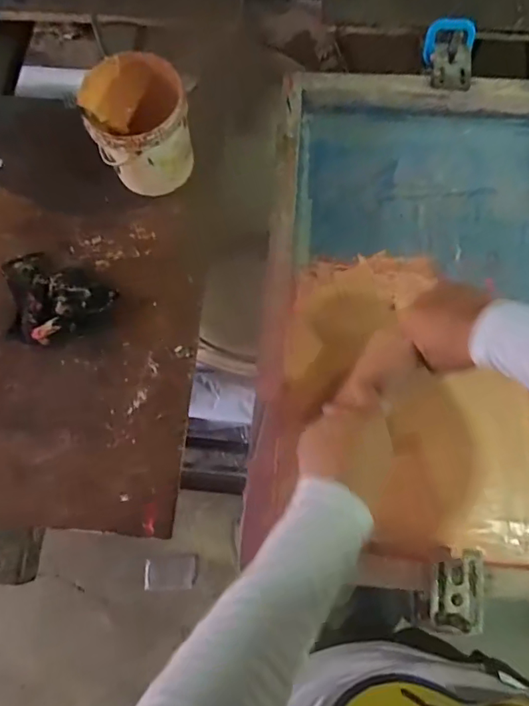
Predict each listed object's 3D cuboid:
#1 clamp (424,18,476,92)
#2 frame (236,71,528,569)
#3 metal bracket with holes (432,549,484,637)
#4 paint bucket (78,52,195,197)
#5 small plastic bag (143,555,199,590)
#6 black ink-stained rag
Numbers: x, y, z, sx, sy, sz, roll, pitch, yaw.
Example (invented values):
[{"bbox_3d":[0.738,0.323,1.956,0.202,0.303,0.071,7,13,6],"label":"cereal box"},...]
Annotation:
[{"bbox_3d":[0.264,-0.415,0.716,0.071,0.058,0.128,9,73,5],"label":"clamp"},{"bbox_3d":[0.229,-0.076,0.620,0.438,0.056,0.618,5,73,4],"label":"frame"},{"bbox_3d":[0.195,0.238,0.498,0.050,0.014,0.076,5,73,4],"label":"metal bracket with holes"},{"bbox_3d":[-0.154,-0.286,0.643,0.119,0.126,0.142,-13,73,-2],"label":"paint bucket"},{"bbox_3d":[-0.255,0.603,1.348,0.147,0.016,0.081,-5,73,-1],"label":"small plastic bag"},{"bbox_3d":[-0.280,-0.067,0.627,0.154,0.031,0.110,23,75,9],"label":"black ink-stained rag"}]

